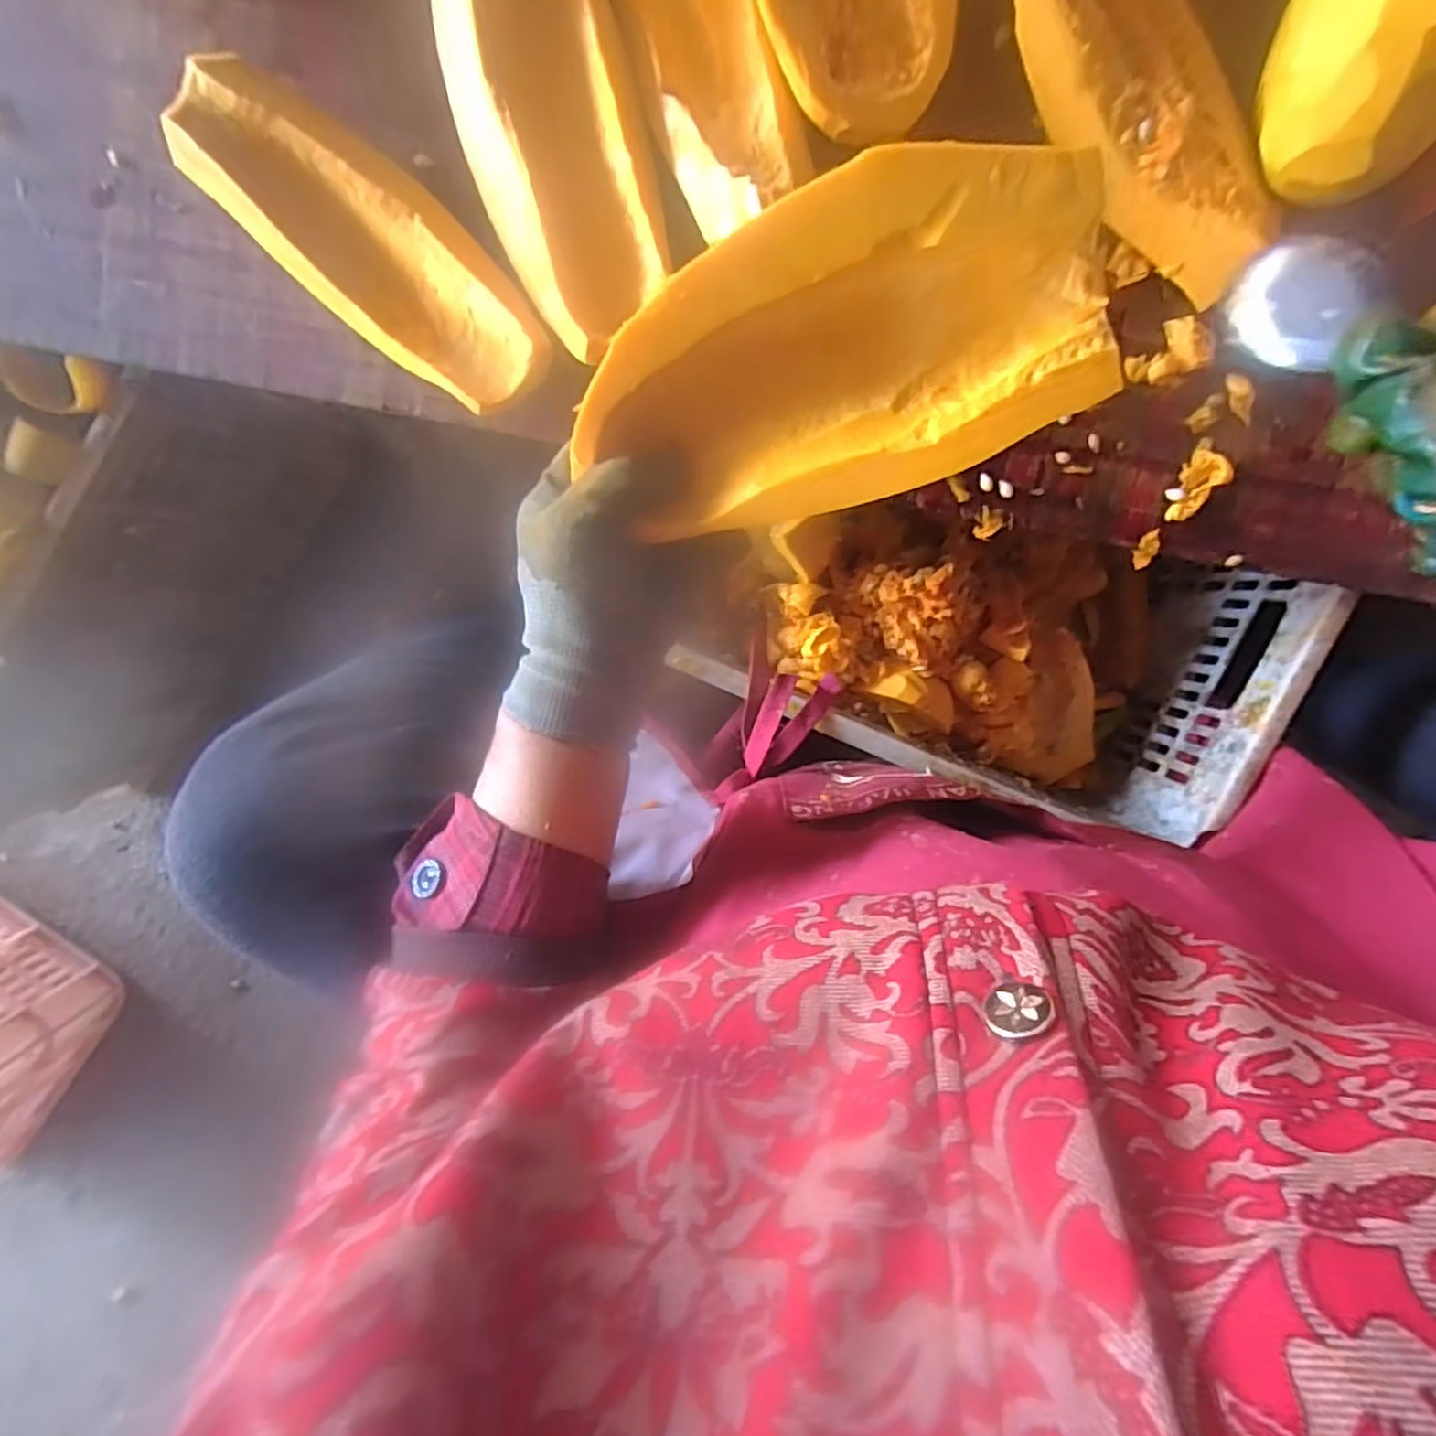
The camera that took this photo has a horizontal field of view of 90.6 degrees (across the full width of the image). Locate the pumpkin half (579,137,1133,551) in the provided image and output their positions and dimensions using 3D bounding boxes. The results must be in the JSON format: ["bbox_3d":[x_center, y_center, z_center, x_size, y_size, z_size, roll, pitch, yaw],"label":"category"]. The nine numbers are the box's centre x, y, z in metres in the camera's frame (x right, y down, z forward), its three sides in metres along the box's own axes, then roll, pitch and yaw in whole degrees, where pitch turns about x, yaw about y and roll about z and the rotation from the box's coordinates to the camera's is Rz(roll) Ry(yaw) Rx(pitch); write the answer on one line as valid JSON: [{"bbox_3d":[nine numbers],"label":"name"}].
[{"bbox_3d":[0.047,-0.150,0.300,0.210,0.051,0.108,-18,114,8],"label":"pumpkin half"}]

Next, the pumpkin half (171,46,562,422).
[{"bbox_3d":[-0.177,-0.244,0.368,0.195,0.042,0.071,42,95,-4],"label":"pumpkin half"}]

